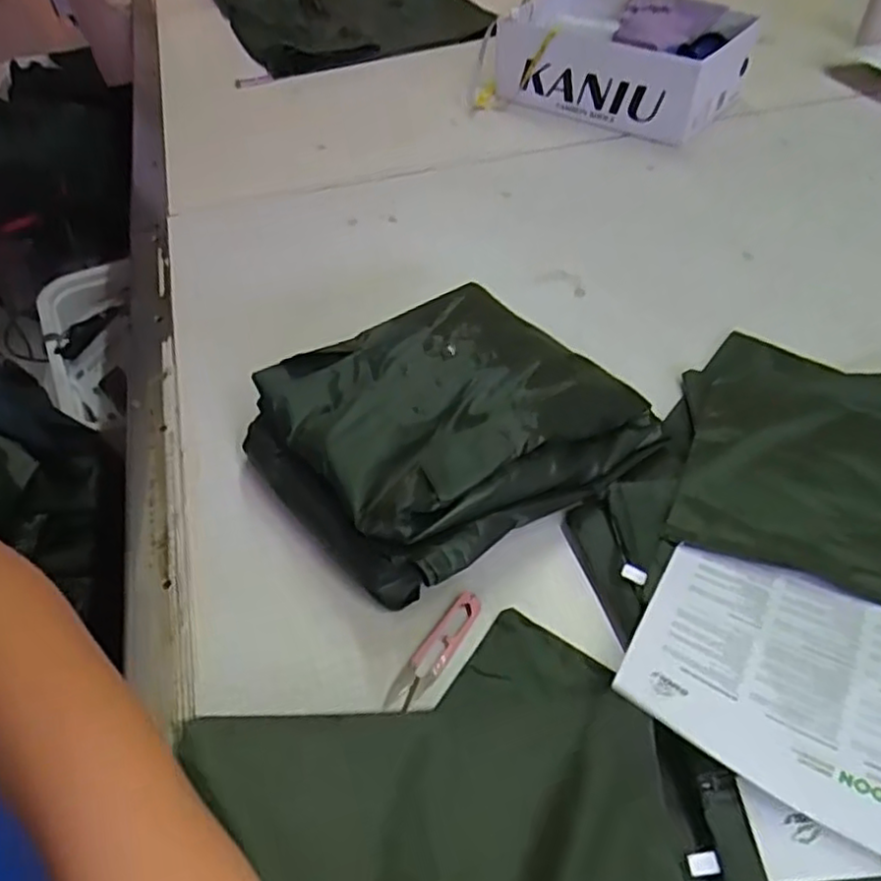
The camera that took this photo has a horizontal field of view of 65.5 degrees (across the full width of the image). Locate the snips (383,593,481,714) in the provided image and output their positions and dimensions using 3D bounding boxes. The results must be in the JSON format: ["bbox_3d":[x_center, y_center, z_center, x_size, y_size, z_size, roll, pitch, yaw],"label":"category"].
[{"bbox_3d":[-0.004,0.151,0.496,0.023,0.009,0.101,25,52,24],"label":"snips"}]

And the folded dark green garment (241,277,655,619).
[{"bbox_3d":[0.007,-0.018,0.598,0.297,0.094,0.249,-31,52,-25],"label":"folded dark green garment"}]

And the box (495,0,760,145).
[{"bbox_3d":[0.312,-0.676,1.204,0.408,0.128,0.300,27,55,25],"label":"box"}]

